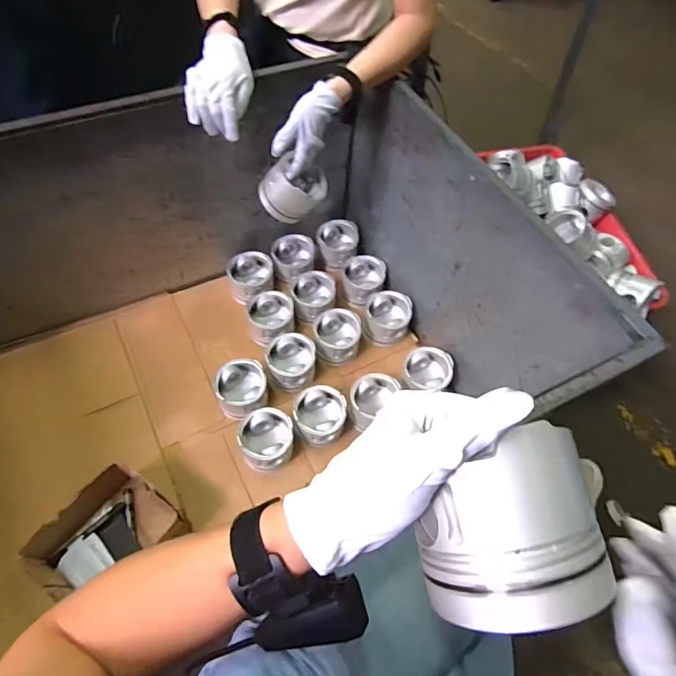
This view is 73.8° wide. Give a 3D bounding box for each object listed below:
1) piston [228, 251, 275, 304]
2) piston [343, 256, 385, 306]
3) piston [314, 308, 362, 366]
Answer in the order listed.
[{"bbox_3d":[-0.206,-0.141,1.079,0.103,0.086,0.103,2,58,-3],"label":"piston"},{"bbox_3d":[0.061,-0.139,1.102,0.103,0.067,0.115,14,58,4],"label":"piston"},{"bbox_3d":[-0.004,0.003,1.028,0.105,0.094,0.107,0,58,-5],"label":"piston"}]

